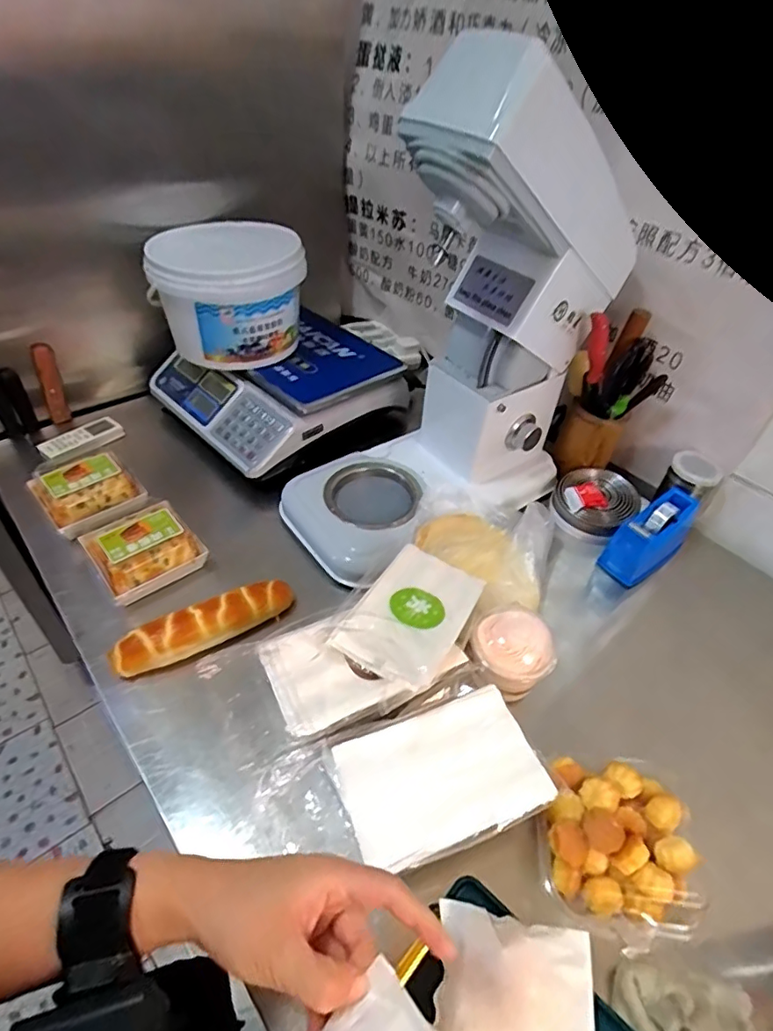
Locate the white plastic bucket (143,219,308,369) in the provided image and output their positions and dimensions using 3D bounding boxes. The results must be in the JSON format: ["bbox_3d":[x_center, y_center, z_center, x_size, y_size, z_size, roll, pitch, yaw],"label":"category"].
[{"bbox_3d":[-0.251,-0.346,0.852,0.216,0.159,0.186,-18,49,-23],"label":"white plastic bucket"}]

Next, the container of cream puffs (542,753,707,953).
[{"bbox_3d":[0.204,0.293,0.476,0.132,0.049,0.135,10,44,4],"label":"container of cream puffs"}]

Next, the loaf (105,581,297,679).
[{"bbox_3d":[-0.210,0.126,0.629,0.209,0.048,0.055,-20,50,-25],"label":"loaf"}]

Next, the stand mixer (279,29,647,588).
[{"bbox_3d":[0.092,-0.226,0.676,0.446,0.522,0.236,-30,54,-32],"label":"stand mixer"}]

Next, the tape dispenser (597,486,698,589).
[{"bbox_3d":[0.371,0.028,0.750,0.133,0.092,0.061,-27,53,-30],"label":"tape dispenser"}]

